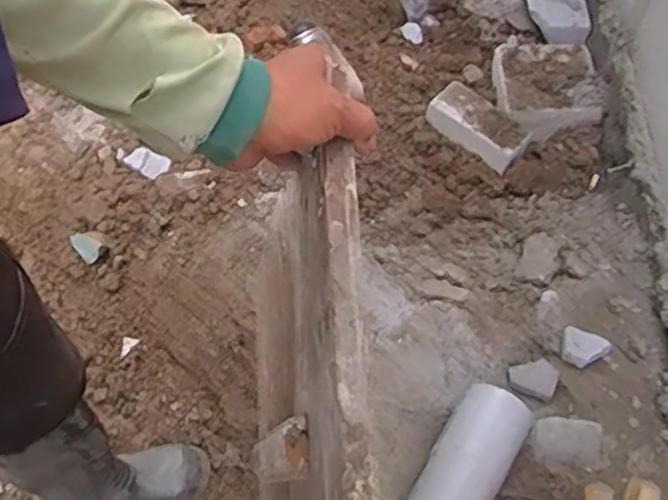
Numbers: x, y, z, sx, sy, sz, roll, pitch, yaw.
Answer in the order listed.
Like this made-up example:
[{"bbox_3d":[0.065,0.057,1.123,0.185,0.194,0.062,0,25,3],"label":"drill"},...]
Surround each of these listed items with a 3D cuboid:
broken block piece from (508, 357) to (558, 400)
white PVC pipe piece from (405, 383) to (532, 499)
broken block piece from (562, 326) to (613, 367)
[{"bbox_3d":[0.290,0.185,0.995,0.071,0.014,0.062,13,54,8],"label":"broken block piece"},{"bbox_3d":[0.161,0.281,0.858,0.089,0.102,0.206,27,57,17],"label":"white PVC pipe piece"},{"bbox_3d":[0.372,0.149,1.014,0.068,0.026,0.054,21,56,13],"label":"broken block piece"}]

